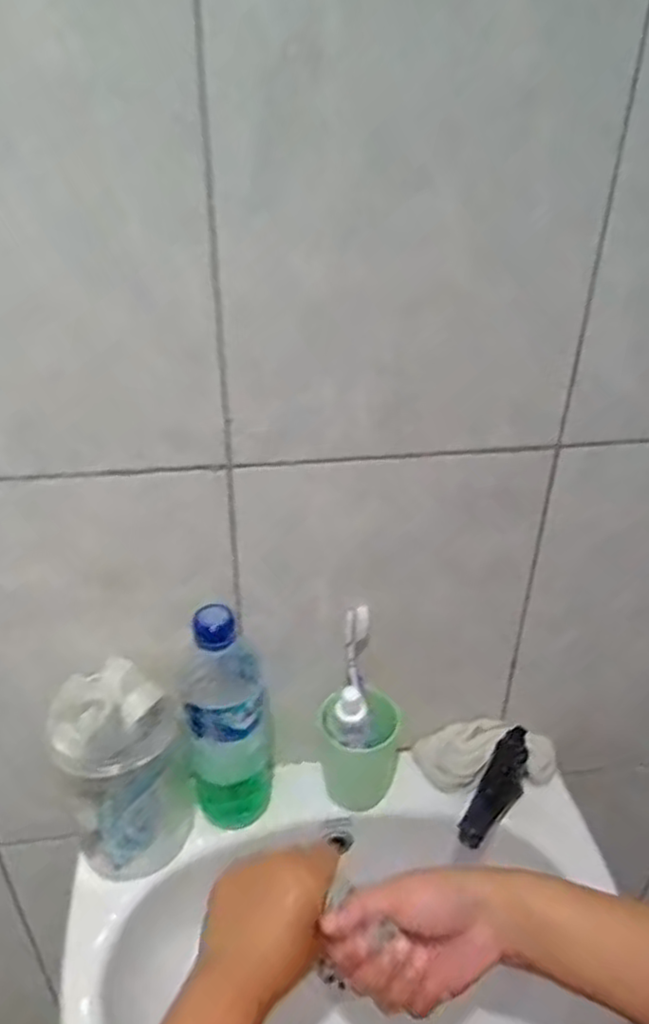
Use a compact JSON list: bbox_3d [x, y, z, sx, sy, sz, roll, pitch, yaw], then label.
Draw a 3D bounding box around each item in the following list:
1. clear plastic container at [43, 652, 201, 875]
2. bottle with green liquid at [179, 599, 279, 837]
[{"bbox_3d":[-0.159,0.214,0.566,0.099,0.182,0.075,-10,34,-16],"label":"clear plastic container"},{"bbox_3d":[-0.079,0.172,0.583,0.070,0.229,0.074,-4,33,-8],"label":"bottle with green liquid"}]

